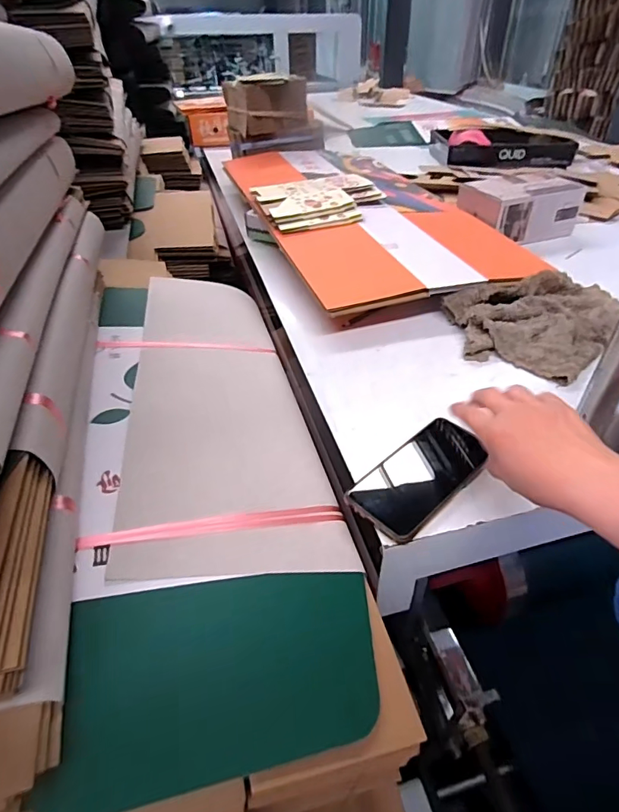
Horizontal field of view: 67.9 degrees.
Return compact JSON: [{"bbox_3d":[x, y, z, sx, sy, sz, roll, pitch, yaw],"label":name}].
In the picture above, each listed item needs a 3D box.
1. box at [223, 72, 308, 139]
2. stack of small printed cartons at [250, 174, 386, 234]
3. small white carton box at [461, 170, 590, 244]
[{"bbox_3d":[-0.110,-0.812,1.237,0.214,0.127,0.105,-24,45,-25],"label":"box"},{"bbox_3d":[0.026,-0.416,0.933,0.246,0.043,0.220,-14,42,-15],"label":"stack of small printed cartons"},{"bbox_3d":[0.437,-0.418,0.967,0.230,0.101,0.134,-16,42,-17],"label":"small white carton box"}]

